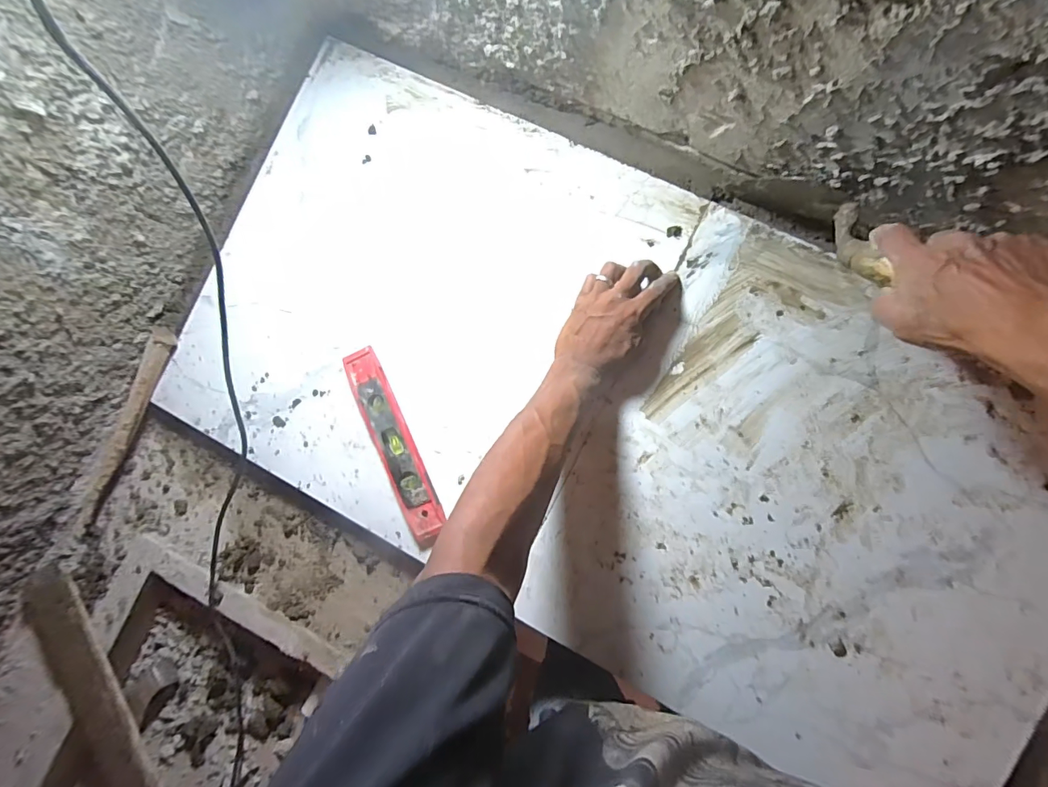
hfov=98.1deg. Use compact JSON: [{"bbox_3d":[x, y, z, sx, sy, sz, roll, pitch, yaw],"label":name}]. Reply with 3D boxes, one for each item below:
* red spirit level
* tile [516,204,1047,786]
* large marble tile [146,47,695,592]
[{"bbox_3d":[-0.146,0.058,0.512,0.043,0.013,0.226,-24,85,5],"label":"red spirit level"},{"bbox_3d":[0.306,0.130,0.466,0.496,0.012,0.483,28,91,7],"label":"tile"},{"bbox_3d":[-0.128,-0.096,0.527,0.490,0.020,0.495,27,91,7],"label":"large marble tile"}]

